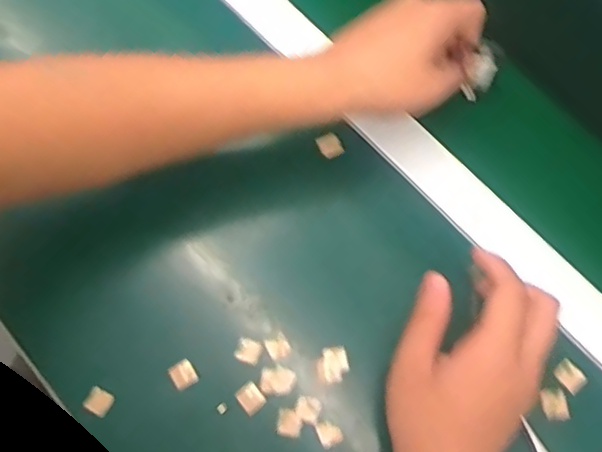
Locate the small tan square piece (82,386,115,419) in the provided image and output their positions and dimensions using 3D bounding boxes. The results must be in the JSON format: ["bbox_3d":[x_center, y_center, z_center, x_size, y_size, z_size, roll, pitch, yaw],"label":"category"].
[{"bbox_3d":[-0.141,0.123,0.417,0.018,0.004,0.017,27,74,9],"label":"small tan square piece"}]

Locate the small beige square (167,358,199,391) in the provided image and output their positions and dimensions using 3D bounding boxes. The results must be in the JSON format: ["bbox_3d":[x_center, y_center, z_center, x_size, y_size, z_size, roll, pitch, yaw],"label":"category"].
[{"bbox_3d":[-0.083,0.105,0.423,0.017,0.006,0.018,-28,73,-9],"label":"small beige square"}]

